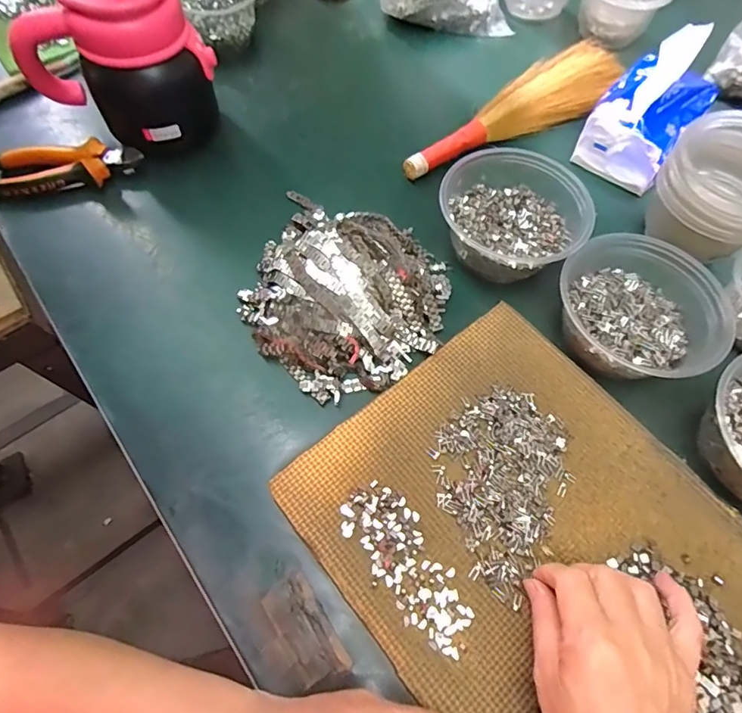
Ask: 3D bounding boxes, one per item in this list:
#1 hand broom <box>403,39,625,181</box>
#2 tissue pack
[{"bbox_3d":[0.167,-0.285,0.534,0.311,0.031,0.069,-33,69,-15],"label":"hand broom"},{"bbox_3d":[0.300,-0.269,0.497,0.090,0.096,0.134,35,69,15],"label":"tissue pack"}]

